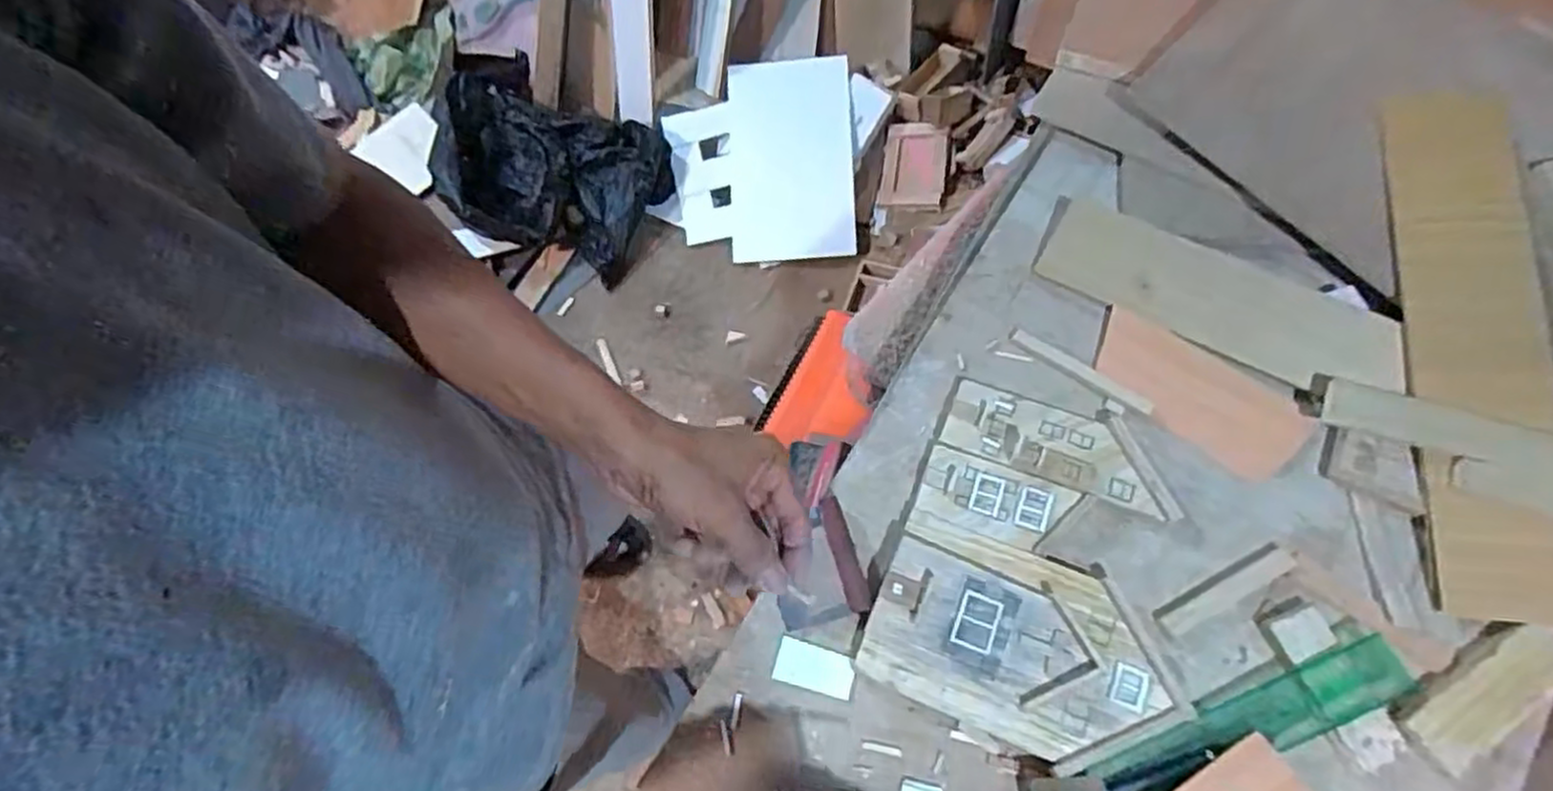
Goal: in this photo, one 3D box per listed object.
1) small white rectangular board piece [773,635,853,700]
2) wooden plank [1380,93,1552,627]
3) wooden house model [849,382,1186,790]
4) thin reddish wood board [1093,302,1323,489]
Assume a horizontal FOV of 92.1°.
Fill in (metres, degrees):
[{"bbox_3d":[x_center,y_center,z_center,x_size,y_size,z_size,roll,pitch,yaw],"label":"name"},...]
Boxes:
[{"bbox_3d":[0.031,0.224,0.614,0.064,0.007,0.034,14,68,10],"label":"small white rectangular board piece"},{"bbox_3d":[0.574,-0.042,0.617,0.092,0.019,0.436,-3,78,21],"label":"wooden plank"},{"bbox_3d":[0.220,0.135,0.610,0.226,0.029,0.274,21,70,12],"label":"wooden house model"},{"bbox_3d":[0.373,-0.002,0.670,0.186,0.010,0.085,34,73,17],"label":"thin reddish wood board"}]

